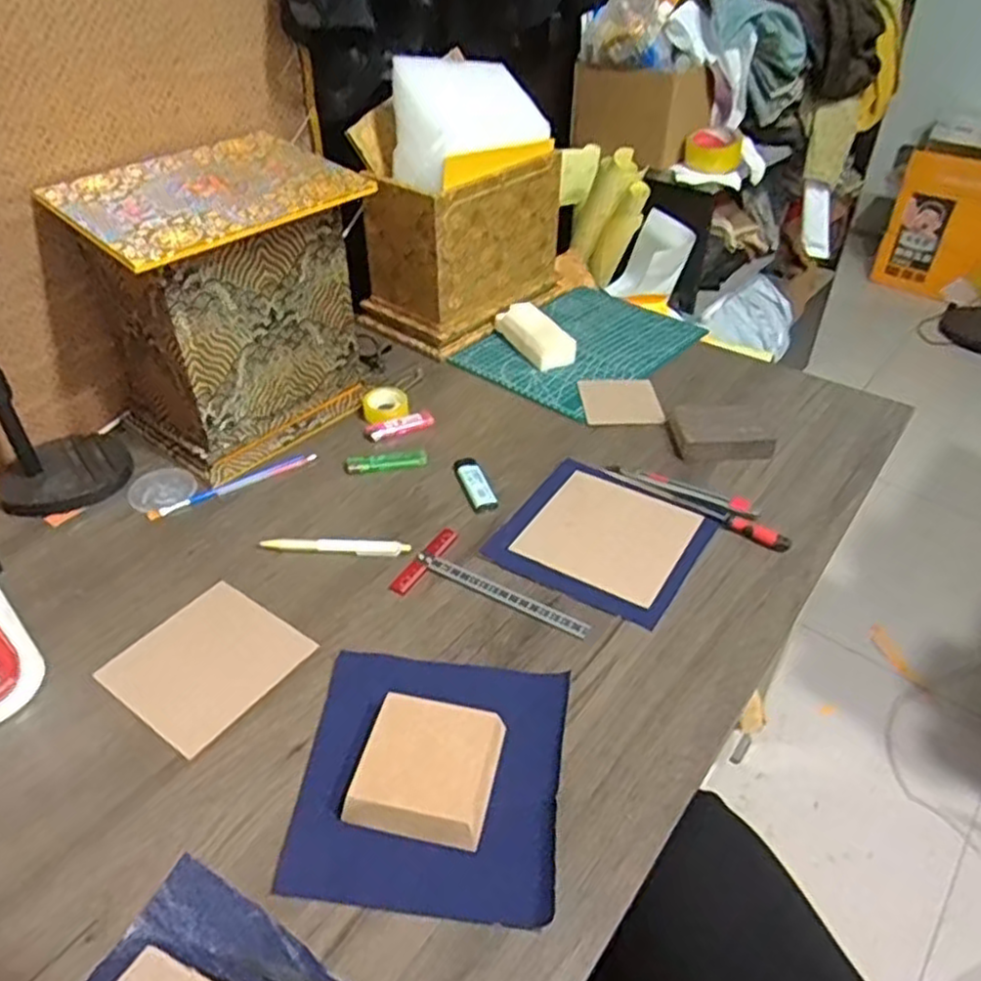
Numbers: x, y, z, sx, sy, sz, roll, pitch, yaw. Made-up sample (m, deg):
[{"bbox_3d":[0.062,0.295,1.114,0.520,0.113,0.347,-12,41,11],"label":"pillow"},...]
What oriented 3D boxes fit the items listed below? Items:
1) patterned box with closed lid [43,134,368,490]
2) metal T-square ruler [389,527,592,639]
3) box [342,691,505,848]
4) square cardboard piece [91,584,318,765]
[{"bbox_3d":[-0.264,-0.188,0.769,0.243,0.256,0.195,-31,49,-31],"label":"patterned box with closed lid"},{"bbox_3d":[0.005,0.090,0.638,0.169,0.004,0.085,23,45,25],"label":"metal T-square ruler"},{"bbox_3d":[-0.041,0.188,0.502,0.089,0.026,0.088,9,41,11],"label":"box"},{"bbox_3d":[-0.225,0.134,0.587,0.120,0.004,0.124,25,46,27],"label":"square cardboard piece"}]

